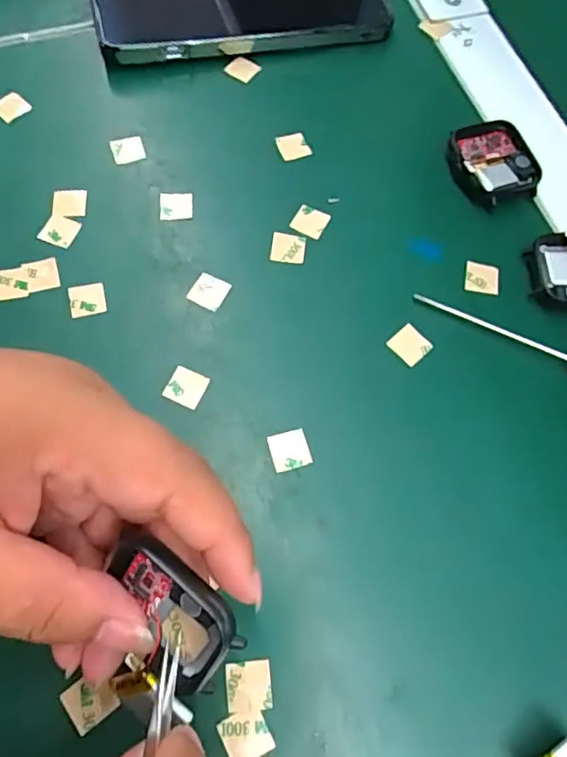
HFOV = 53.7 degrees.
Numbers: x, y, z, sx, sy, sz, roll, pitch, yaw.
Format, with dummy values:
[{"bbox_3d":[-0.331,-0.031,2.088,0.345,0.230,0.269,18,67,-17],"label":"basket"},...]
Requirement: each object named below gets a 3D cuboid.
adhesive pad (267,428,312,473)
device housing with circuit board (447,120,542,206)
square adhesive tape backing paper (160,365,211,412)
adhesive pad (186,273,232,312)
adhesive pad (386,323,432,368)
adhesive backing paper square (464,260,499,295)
[{"bbox_3d":[0.003,0.029,0.228,0.015,0.004,0.015,-15,70,-8],"label":"adhesive pad"},{"bbox_3d":[0.106,-0.109,0.282,0.042,0.008,0.043,-13,69,-7],"label":"device housing with circuit board"},{"bbox_3d":[-0.041,0.004,0.237,0.016,0.004,0.015,24,75,7],"label":"square adhesive tape backing paper"},{"bbox_3d":[-0.034,-0.039,0.253,0.015,0.004,0.015,26,70,8],"label":"adhesive pad"},{"bbox_3d":[0.056,-0.015,0.247,0.015,0.004,0.016,-40,75,-16],"label":"adhesive pad"},{"bbox_3d":[0.093,-0.047,0.263,0.016,0.004,0.014,9,68,1],"label":"adhesive backing paper square"}]

